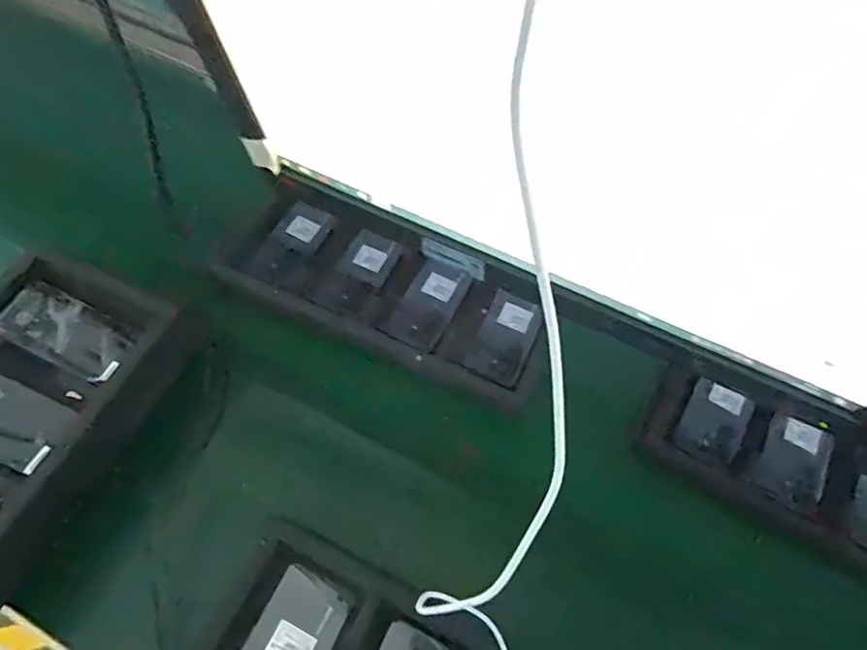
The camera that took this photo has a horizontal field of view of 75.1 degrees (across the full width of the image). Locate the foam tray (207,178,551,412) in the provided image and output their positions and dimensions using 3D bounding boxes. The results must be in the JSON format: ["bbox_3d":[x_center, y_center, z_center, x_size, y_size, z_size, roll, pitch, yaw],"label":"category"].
[{"bbox_3d":[-0.067,-0.054,0.821,0.487,0.060,0.188,24,63,11],"label":"foam tray"}]

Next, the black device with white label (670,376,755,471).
[{"bbox_3d":[0.378,0.133,0.763,0.079,0.010,0.103,24,94,18],"label":"black device with white label"}]

